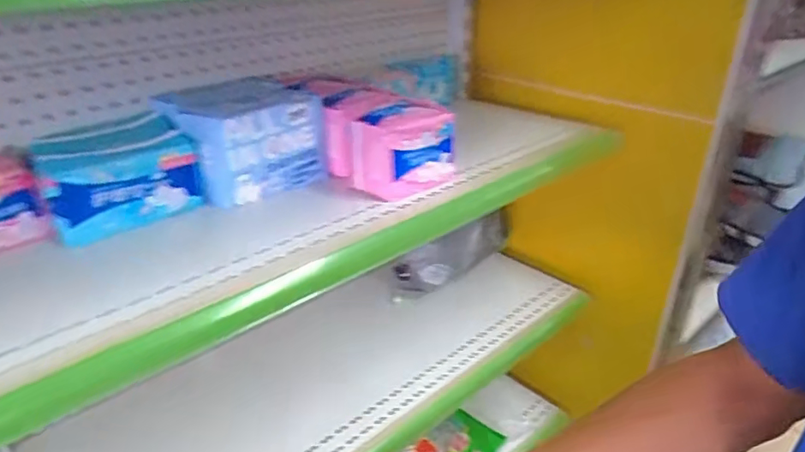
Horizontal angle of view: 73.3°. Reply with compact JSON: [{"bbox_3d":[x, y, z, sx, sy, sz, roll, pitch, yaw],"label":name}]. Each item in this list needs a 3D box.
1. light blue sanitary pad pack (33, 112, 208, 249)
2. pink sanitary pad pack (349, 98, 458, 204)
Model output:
[{"bbox_3d":[-0.330,-0.062,0.635,0.158,0.090,0.126,-18,33,-28],"label":"light blue sanitary pad pack"},{"bbox_3d":[-0.001,-0.103,0.694,0.135,0.090,0.089,-23,36,-34],"label":"pink sanitary pad pack"}]

